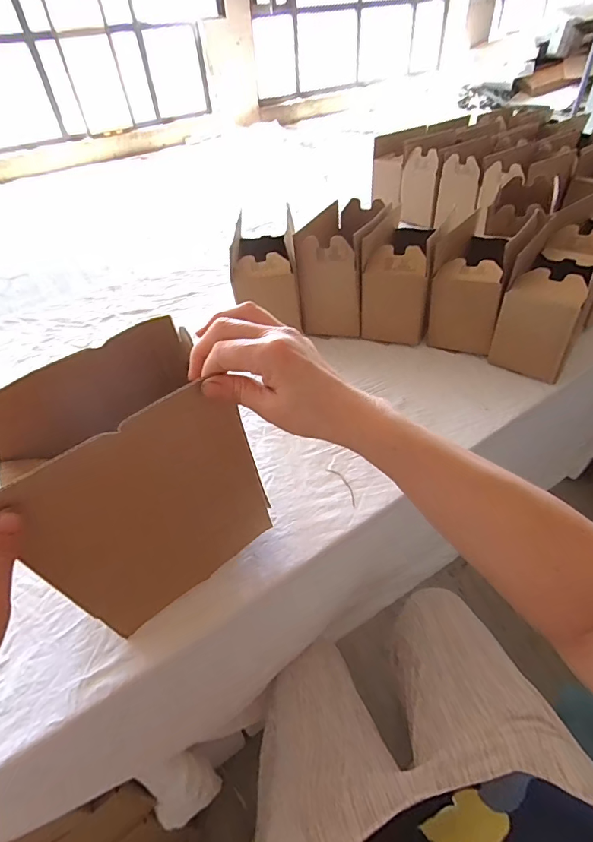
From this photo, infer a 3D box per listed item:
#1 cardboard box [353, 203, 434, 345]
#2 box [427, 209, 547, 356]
[{"bbox_3d":[0.186,-0.272,0.771,0.126,0.183,0.181,12,47,15],"label":"cardboard box"},{"bbox_3d":[0.332,-0.260,0.769,0.130,0.171,0.222,21,50,22],"label":"box"}]

